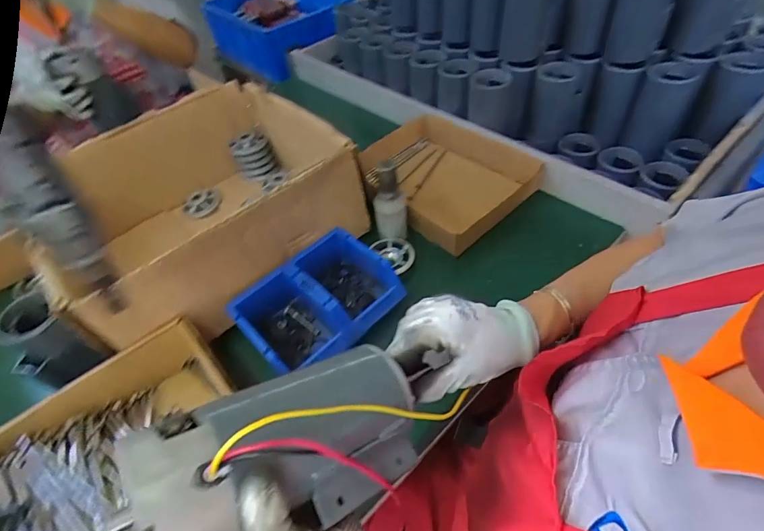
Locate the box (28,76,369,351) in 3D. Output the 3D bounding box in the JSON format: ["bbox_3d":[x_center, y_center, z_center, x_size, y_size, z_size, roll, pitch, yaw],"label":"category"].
[{"bbox_3d":[-0.285,-0.100,0.663,0.422,0.165,0.356,-36,55,-21],"label":"box"}]

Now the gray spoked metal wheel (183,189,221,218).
[{"bbox_3d":[-0.353,-0.122,0.779,0.071,0.020,0.057,-32,53,-18],"label":"gray spoked metal wheel"}]

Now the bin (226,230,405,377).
[{"bbox_3d":[-0.094,0.058,0.589,0.209,0.083,0.165,-40,56,-24],"label":"bin"}]

